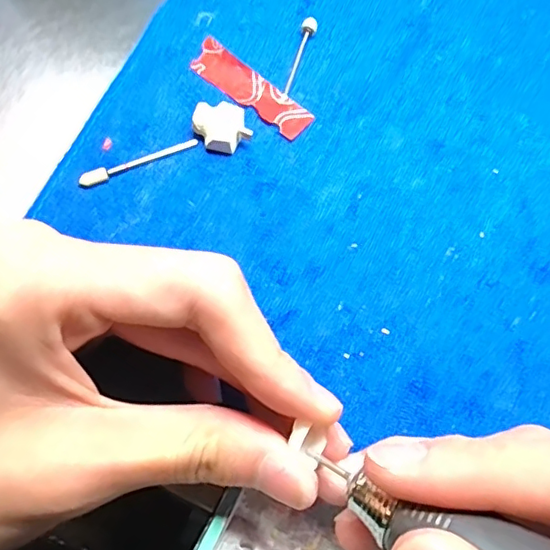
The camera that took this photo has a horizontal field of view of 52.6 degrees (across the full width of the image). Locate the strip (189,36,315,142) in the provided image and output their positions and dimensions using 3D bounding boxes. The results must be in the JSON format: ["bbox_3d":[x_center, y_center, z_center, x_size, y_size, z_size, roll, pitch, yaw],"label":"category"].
[{"bbox_3d":[-0.010,-0.078,0.234,0.058,0.004,0.016,39,76,14],"label":"strip"}]

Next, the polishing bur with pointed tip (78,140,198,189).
[{"bbox_3d":[-0.054,-0.045,0.220,0.048,0.004,0.005,-23,67,-9],"label":"polishing bur with pointed tip"}]

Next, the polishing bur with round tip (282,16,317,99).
[{"bbox_3d":[0.010,-0.094,0.240,0.006,0.007,0.043,15,66,8],"label":"polishing bur with round tip"}]

